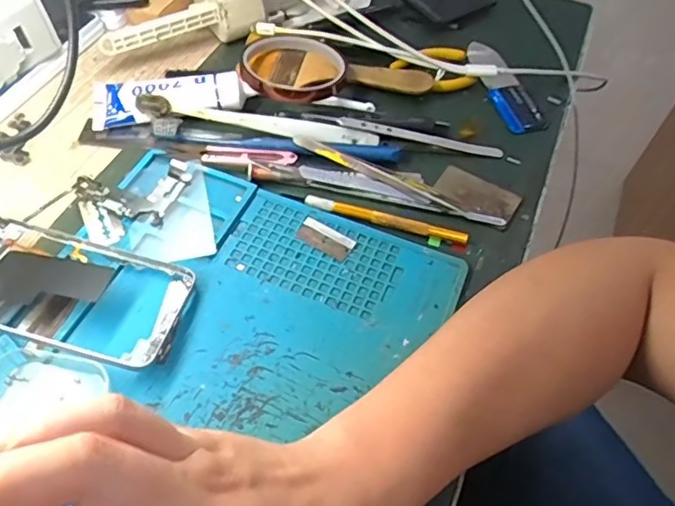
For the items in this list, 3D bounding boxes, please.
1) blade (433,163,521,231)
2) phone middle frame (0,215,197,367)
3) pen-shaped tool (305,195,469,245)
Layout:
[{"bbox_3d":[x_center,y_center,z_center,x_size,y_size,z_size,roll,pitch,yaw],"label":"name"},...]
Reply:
[{"bbox_3d":[0.102,-0.043,0.430,0.060,0.004,0.040,30,58,16],"label":"blade"},{"bbox_3d":[-0.176,0.016,0.349,0.165,0.014,0.076,16,47,1],"label":"phone middle frame"},{"bbox_3d":[0.034,-0.024,0.409,0.115,0.004,0.010,15,55,6],"label":"pen-shaped tool"}]

